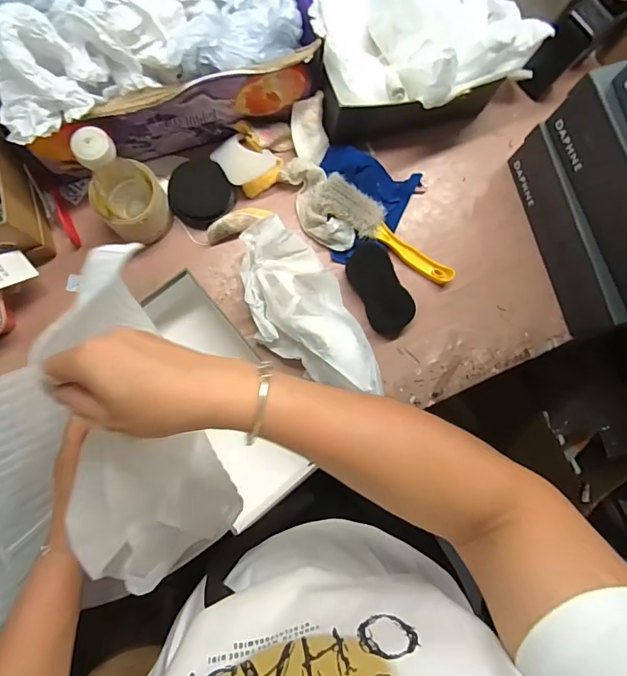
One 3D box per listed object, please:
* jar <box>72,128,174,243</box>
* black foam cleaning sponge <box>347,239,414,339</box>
[{"bbox_3d":[-0.236,-0.180,0.534,0.085,0.175,0.069,-30,86,-8],"label":"jar"},{"bbox_3d":[0.097,-0.071,0.621,0.060,0.029,0.137,-26,86,-7],"label":"black foam cleaning sponge"}]

